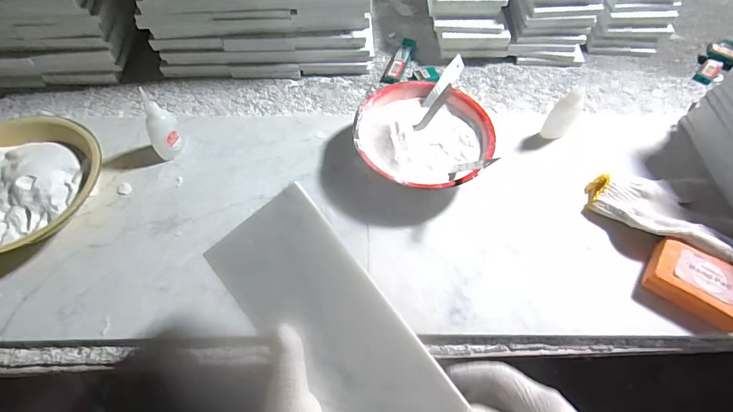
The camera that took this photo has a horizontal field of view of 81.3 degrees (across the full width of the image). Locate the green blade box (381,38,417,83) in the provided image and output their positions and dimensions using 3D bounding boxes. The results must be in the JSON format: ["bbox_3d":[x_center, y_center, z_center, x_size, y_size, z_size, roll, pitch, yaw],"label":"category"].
[{"bbox_3d":[0.050,-0.225,0.660,0.029,0.011,0.101,18,60,10],"label":"green blade box"}]

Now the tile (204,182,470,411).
[{"bbox_3d":[-0.009,0.125,0.341,0.102,0.015,0.287,-39,83,6],"label":"tile"}]

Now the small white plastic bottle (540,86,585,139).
[{"bbox_3d":[0.249,-0.113,0.544,0.030,0.083,0.025,22,60,12],"label":"small white plastic bottle"}]

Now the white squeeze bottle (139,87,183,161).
[{"bbox_3d":[-0.251,-0.098,0.521,0.037,0.083,0.039,-28,63,-17],"label":"white squeeze bottle"}]

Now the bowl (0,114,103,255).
[{"bbox_3d":[-0.398,-0.021,0.491,0.184,0.051,0.171,1,58,-1],"label":"bowl"}]

